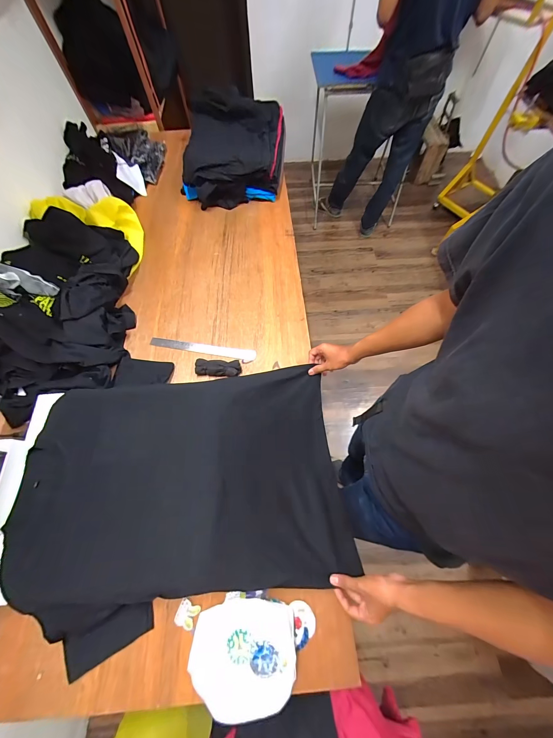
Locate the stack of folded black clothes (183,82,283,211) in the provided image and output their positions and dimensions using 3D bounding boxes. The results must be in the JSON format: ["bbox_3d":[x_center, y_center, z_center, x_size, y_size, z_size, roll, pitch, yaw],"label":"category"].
[{"bbox_3d":[-0.165,-0.900,1.074,0.367,0.179,0.516,4,65,2],"label":"stack of folded black clothes"}]

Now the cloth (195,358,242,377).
[{"bbox_3d":[-0.166,-0.005,0.756,0.124,0.031,0.050,4,65,2],"label":"cloth"}]

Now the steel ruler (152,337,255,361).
[{"bbox_3d":[-0.222,-0.061,0.801,0.321,0.005,0.035,8,65,4],"label":"steel ruler"}]

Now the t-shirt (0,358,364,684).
[{"bbox_3d":[-0.194,0.234,0.640,0.669,0.120,0.606,-6,69,-13],"label":"t-shirt"}]

